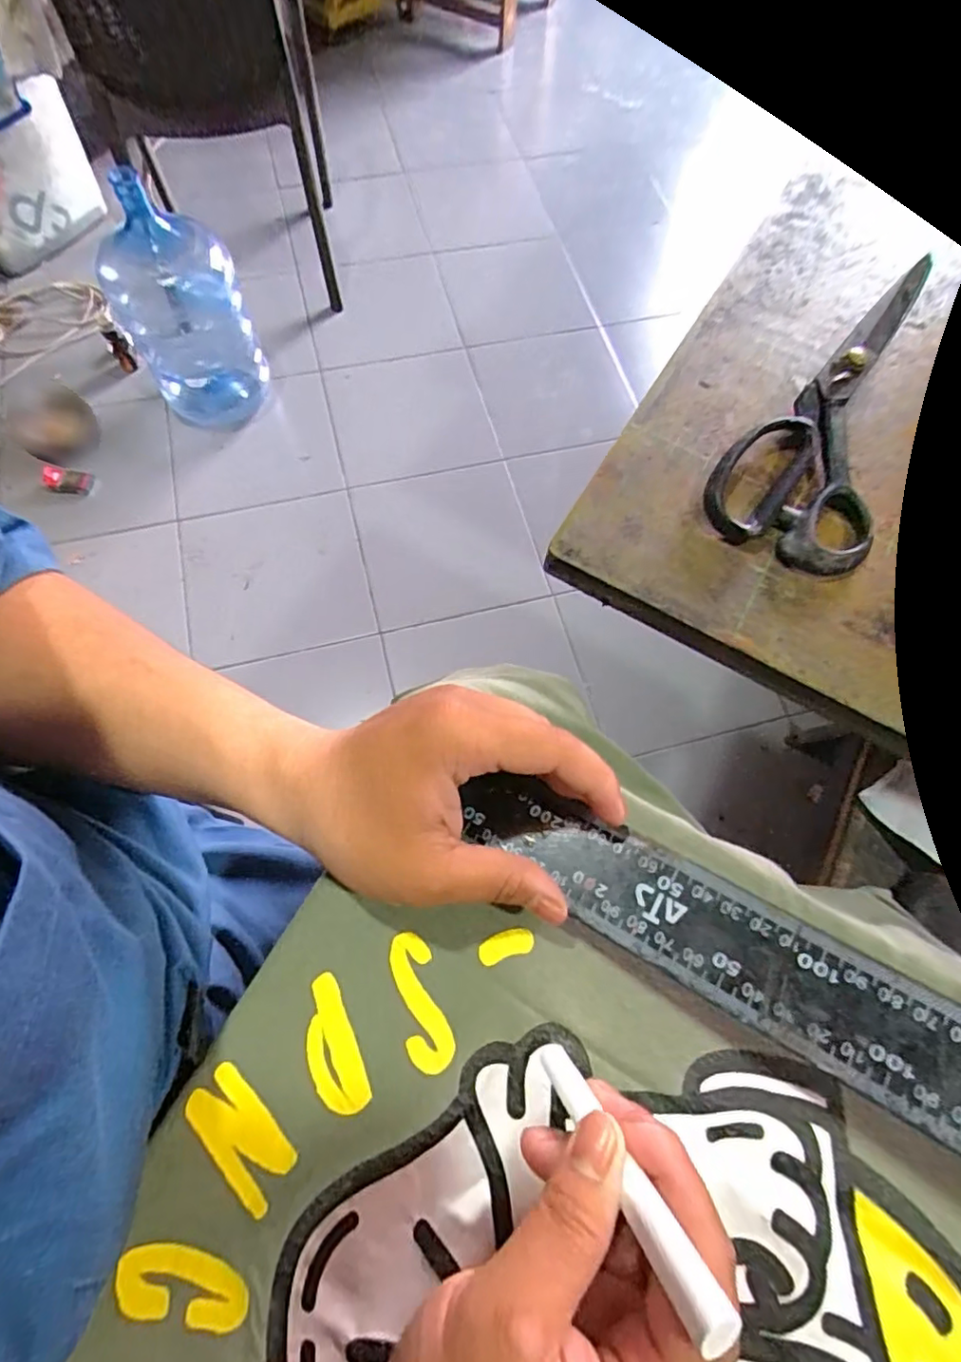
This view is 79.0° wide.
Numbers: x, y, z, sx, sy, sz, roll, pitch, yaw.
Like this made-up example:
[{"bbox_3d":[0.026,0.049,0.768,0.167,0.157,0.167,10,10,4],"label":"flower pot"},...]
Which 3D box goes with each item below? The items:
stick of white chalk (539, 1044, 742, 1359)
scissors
[{"bbox_3d":[0.039,0.137,0.165,0.010,0.082,0.009,-30,105,-13],"label":"stick of white chalk"},{"bbox_3d":[0.204,-0.151,0.321,0.081,0.021,0.223,33,71,10],"label":"scissors"}]

